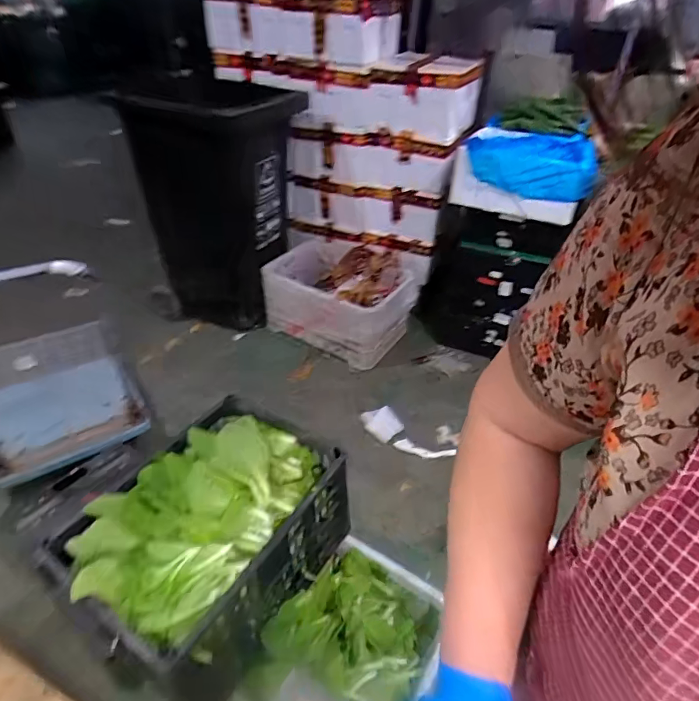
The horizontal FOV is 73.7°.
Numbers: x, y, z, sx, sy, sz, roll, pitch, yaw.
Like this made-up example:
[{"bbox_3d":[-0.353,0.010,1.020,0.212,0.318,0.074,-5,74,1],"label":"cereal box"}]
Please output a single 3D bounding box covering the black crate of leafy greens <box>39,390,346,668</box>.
[{"bbox_3d":[-0.262,0.342,0.914,0.326,0.288,0.460,25,42,25],"label":"black crate of leafy greens"}]

